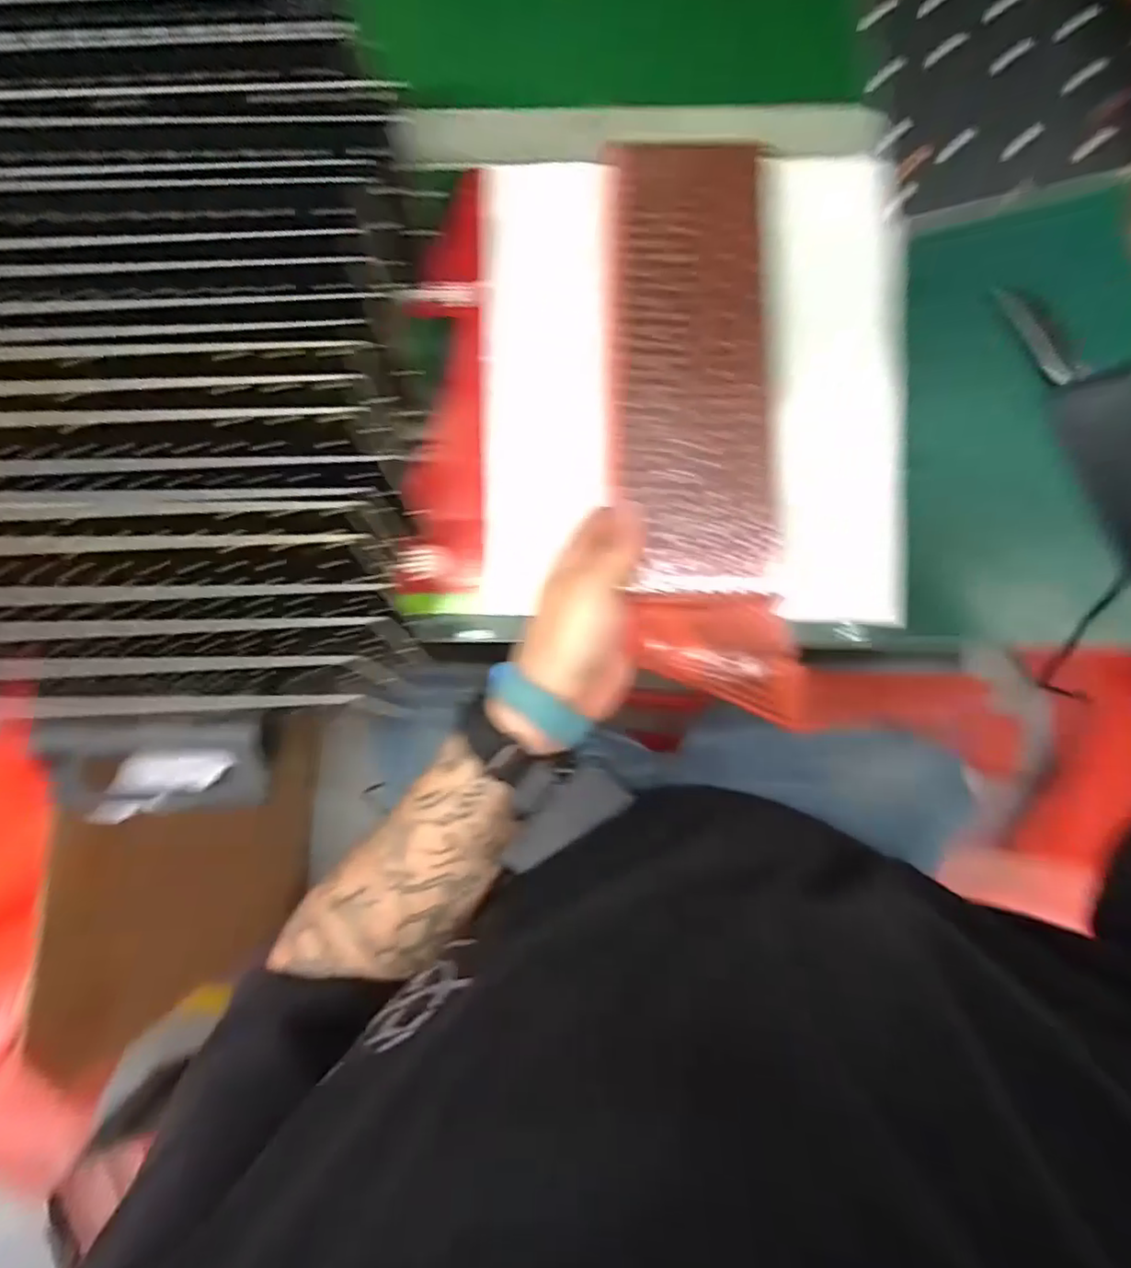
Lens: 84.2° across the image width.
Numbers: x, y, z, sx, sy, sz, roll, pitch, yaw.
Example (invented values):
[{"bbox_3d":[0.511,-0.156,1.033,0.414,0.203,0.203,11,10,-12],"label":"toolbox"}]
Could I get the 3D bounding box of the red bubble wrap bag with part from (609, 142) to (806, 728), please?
[{"bbox_3d":[0.076,-0.127,0.359,0.094,0.025,0.337,-3,82,1],"label":"red bubble wrap bag with part"}]

